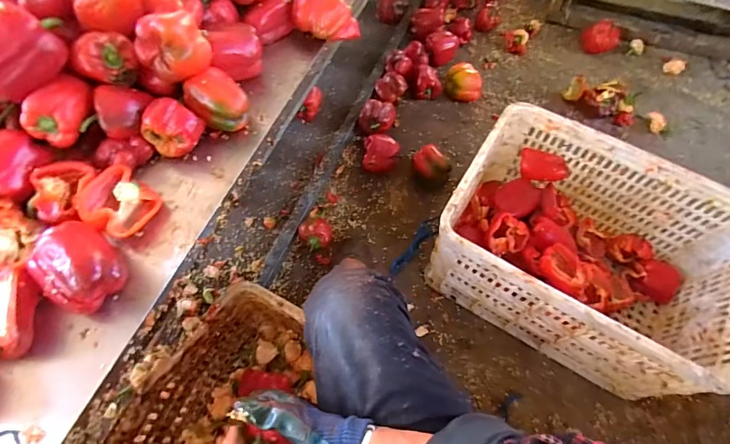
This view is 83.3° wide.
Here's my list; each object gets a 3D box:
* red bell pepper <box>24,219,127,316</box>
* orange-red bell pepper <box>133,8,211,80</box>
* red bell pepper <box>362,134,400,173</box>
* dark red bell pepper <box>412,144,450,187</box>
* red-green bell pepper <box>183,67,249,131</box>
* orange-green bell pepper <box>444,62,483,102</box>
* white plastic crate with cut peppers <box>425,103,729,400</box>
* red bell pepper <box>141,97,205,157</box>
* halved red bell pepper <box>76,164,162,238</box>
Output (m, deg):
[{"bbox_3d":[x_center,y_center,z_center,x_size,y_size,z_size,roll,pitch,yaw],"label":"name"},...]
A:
[{"bbox_3d":[-0.381,0.061,0.546,0.106,0.078,0.093,37,69,18],"label":"red bell pepper"},{"bbox_3d":[-0.290,-0.265,0.617,0.098,0.072,0.069,-34,67,-16],"label":"orange-red bell pepper"},{"bbox_3d":[0.043,-0.175,1.085,0.089,0.081,0.085,0,63,1],"label":"red bell pepper"},{"bbox_3d":[0.171,-0.142,1.060,0.069,0.088,0.091,-31,66,-15],"label":"dark red bell pepper"},{"bbox_3d":[-0.238,-0.192,0.671,0.080,0.078,0.087,-38,68,-17],"label":"red-green bell pepper"},{"bbox_3d":[0.289,-0.410,1.198,0.103,0.067,0.113,0,63,1],"label":"orange-green bell pepper"},{"bbox_3d":[0.432,0.067,0.843,0.512,0.304,0.351,28,66,14],"label":"white plastic crate with cut peppers"},{"bbox_3d":[-0.298,-0.140,0.646,0.078,0.081,0.066,25,66,13],"label":"red bell pepper"},{"bbox_3d":[-0.364,-0.029,0.609,0.090,0.049,0.092,0,63,1],"label":"halved red bell pepper"}]

